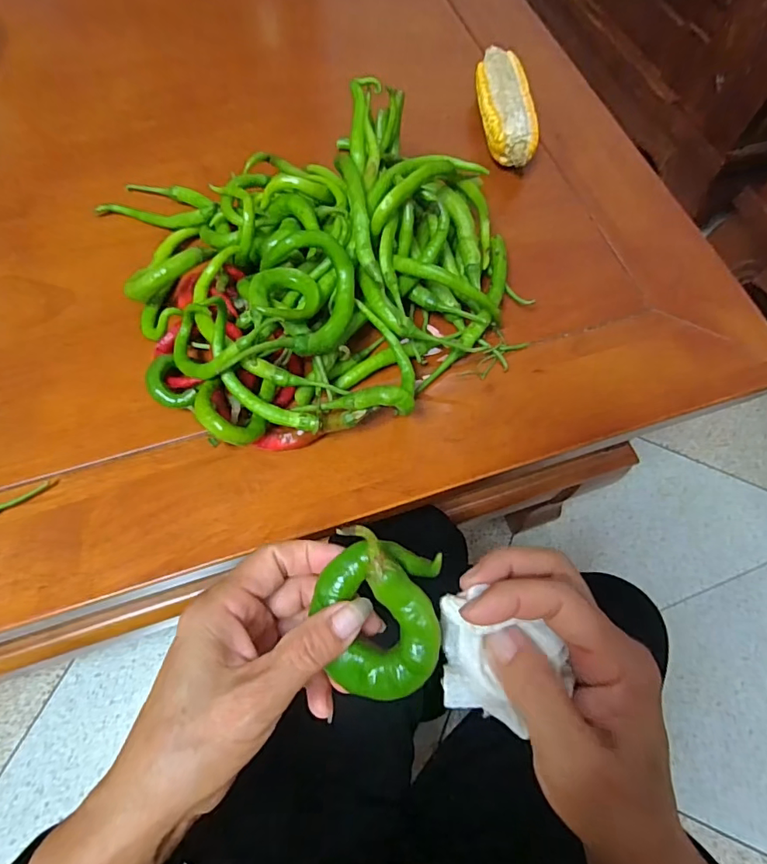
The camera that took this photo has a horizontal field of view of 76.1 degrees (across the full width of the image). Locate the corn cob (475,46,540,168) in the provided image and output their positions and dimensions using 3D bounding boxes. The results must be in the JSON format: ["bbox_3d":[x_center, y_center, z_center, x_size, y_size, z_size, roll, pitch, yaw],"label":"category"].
[{"bbox_3d":[0.108,-0.288,0.443,0.045,0.036,0.134,-3,66,-3],"label":"corn cob"}]

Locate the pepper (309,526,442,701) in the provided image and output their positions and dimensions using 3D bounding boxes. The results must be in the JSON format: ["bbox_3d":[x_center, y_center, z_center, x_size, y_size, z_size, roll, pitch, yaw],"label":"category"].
[{"bbox_3d":[-0.003,0.078,0.210,0.058,0.034,0.062,1,66,-1],"label":"pepper"}]

